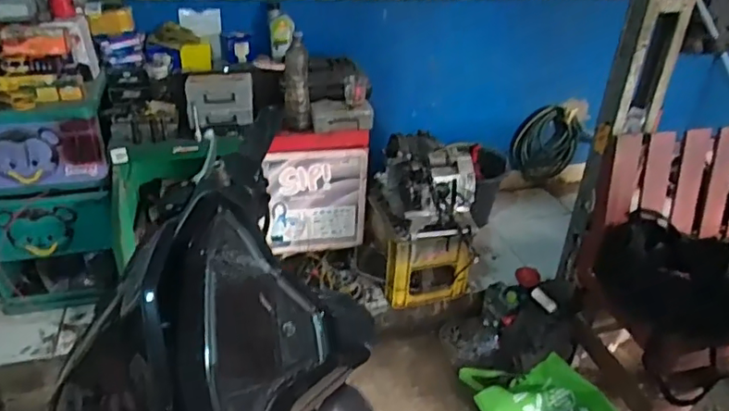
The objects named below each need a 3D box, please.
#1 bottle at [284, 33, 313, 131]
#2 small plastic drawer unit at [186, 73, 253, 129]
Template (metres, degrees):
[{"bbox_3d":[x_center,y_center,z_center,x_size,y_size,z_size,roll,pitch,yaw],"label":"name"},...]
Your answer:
[{"bbox_3d":[-0.208,-0.376,1.734,0.082,0.281,0.085,-1,30,-6],"label":"bottle"},{"bbox_3d":[-0.440,-0.323,1.705,0.201,0.133,0.112,-6,31,-14],"label":"small plastic drawer unit"}]

